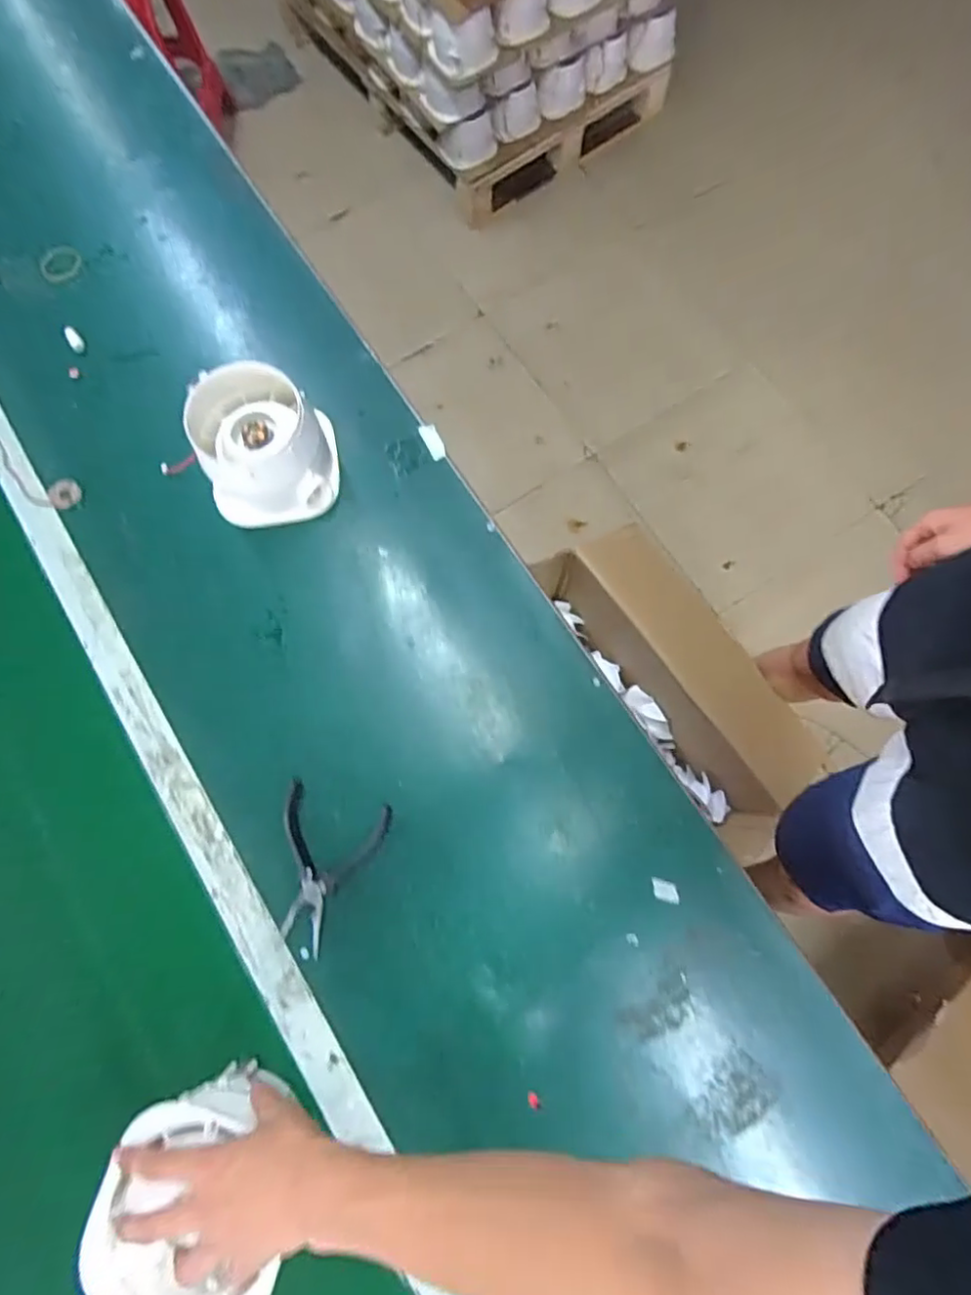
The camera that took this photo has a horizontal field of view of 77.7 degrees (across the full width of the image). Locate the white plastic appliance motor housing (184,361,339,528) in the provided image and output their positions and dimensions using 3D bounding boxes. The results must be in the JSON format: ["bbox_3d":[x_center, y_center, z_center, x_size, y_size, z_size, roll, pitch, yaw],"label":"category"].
[{"bbox_3d":[-0.233,-0.217,0.633,0.130,0.107,0.139,0,77,-1],"label":"white plastic appliance motor housing"}]

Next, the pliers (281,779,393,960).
[{"bbox_3d":[-0.160,0.207,0.572,0.101,0.011,0.138,18,77,3],"label":"pliers"}]

